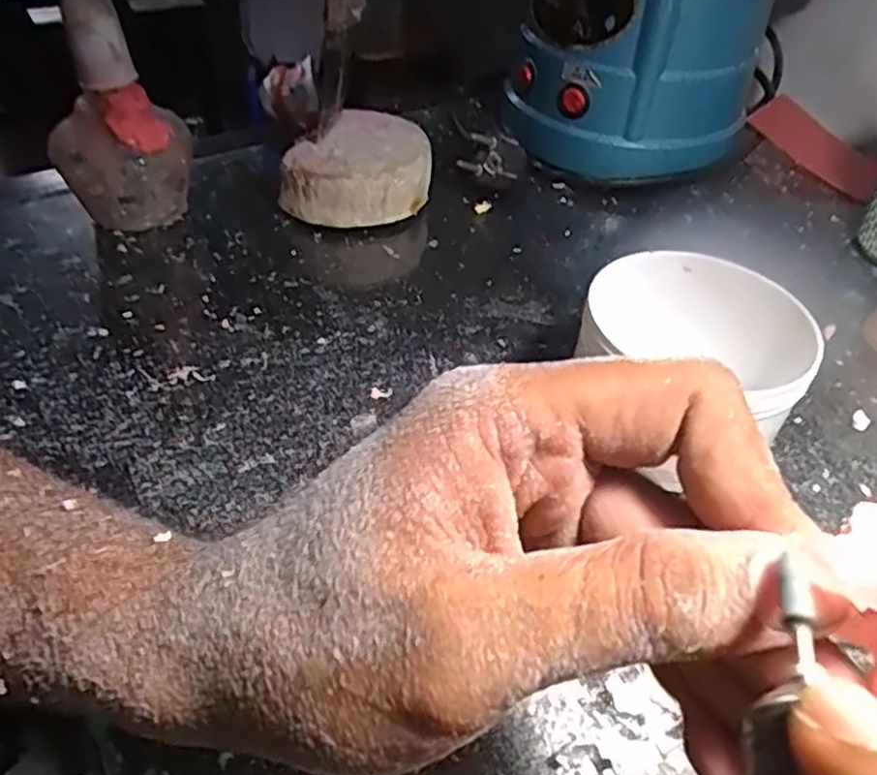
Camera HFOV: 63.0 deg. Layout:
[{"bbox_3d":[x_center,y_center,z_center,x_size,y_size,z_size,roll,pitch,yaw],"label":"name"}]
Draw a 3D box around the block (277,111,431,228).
[{"bbox_3d":[-0.048,-0.128,0.432,0.088,0.043,0.071,-31,54,-31],"label":"block"}]

